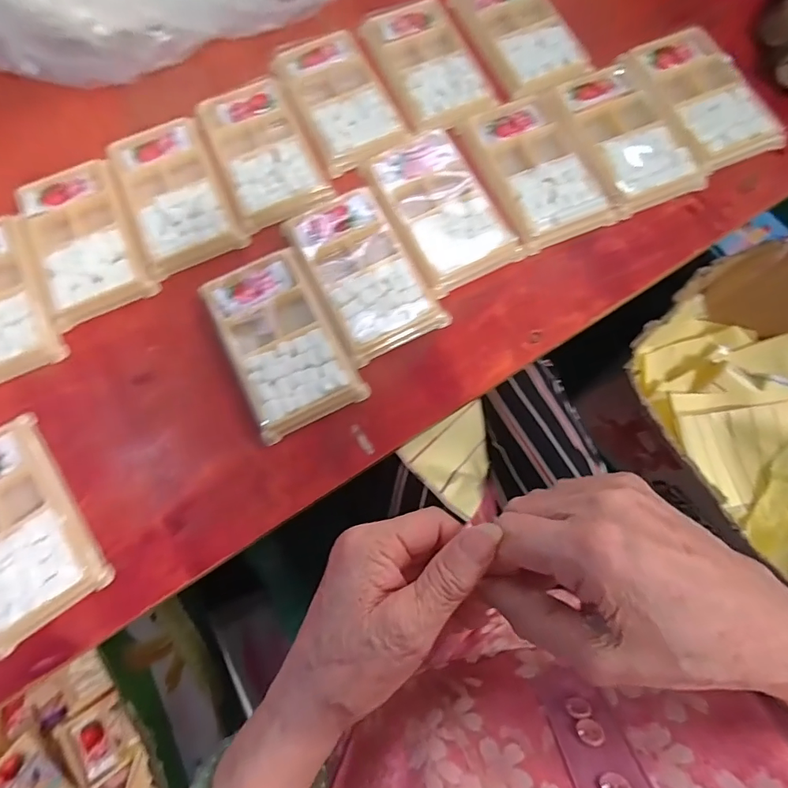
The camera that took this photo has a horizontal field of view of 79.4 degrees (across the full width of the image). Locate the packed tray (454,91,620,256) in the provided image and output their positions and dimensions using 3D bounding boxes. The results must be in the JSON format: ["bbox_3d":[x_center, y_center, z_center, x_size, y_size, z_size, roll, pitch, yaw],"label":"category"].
[{"bbox_3d":[0.117,-0.186,0.384,0.083,0.014,0.132,-21,77,-5],"label":"packed tray"}]

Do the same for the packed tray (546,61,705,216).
[{"bbox_3d":[0.188,-0.213,0.391,0.075,0.010,0.131,-25,77,-6],"label":"packed tray"}]

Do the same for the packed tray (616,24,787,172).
[{"bbox_3d":[0.257,-0.251,0.397,0.081,0.011,0.138,-25,77,-6],"label":"packed tray"}]

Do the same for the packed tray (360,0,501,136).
[{"bbox_3d":[0.030,-0.291,0.428,0.082,0.024,0.137,-20,77,-5],"label":"packed tray"}]

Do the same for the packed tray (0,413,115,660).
[{"bbox_3d":[-0.256,0.088,0.318,0.079,0.013,0.136,-35,78,-8],"label":"packed tray"}]

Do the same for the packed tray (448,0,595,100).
[{"bbox_3d":[0.113,-0.324,0.426,0.071,0.017,0.136,-25,77,-6],"label":"packed tray"}]

